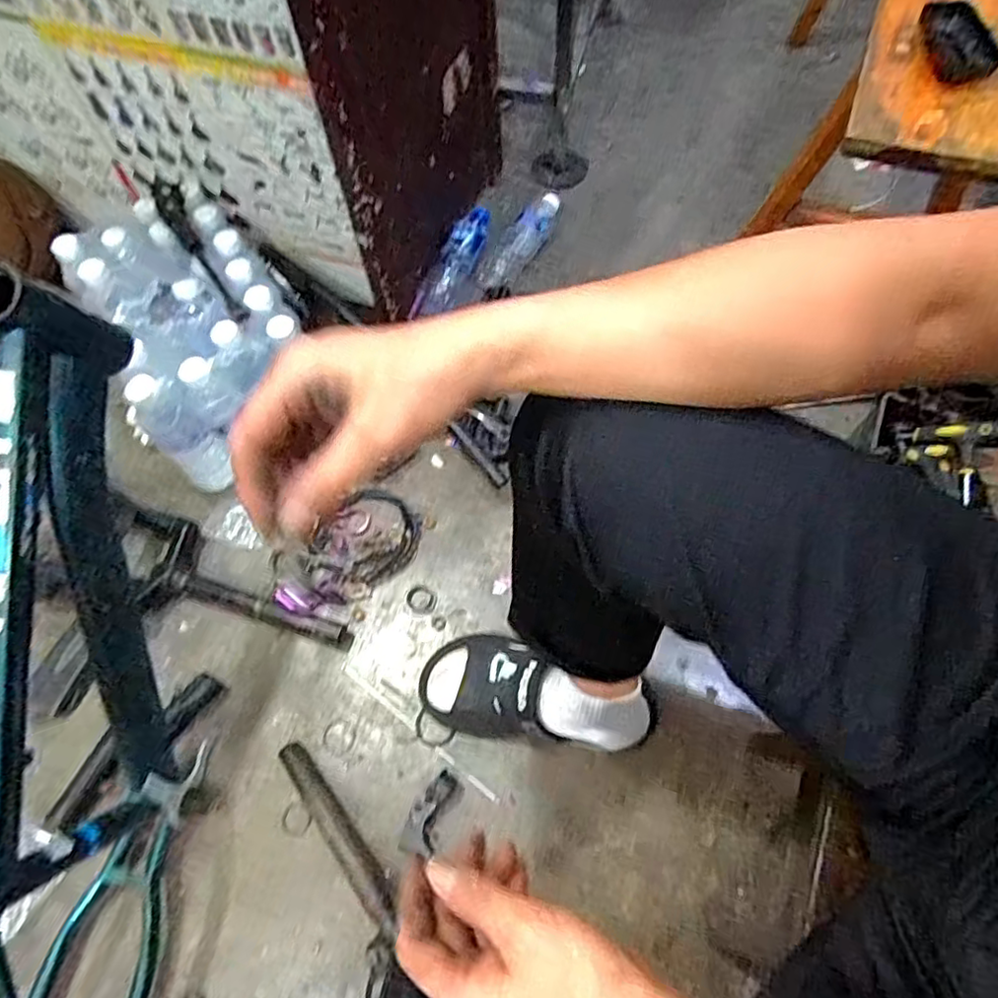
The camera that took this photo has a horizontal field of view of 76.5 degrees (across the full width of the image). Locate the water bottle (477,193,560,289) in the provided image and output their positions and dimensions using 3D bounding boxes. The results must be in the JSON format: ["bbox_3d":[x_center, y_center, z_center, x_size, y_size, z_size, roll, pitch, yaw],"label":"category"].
[{"bbox_3d":[0.041,-0.436,1.081,0.063,0.065,0.220,26,67,14],"label":"water bottle"}]

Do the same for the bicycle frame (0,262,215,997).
[{"bbox_3d":[-0.396,0.238,0.584,0.145,0.294,0.836,7,99,6],"label":"bicycle frame"}]

